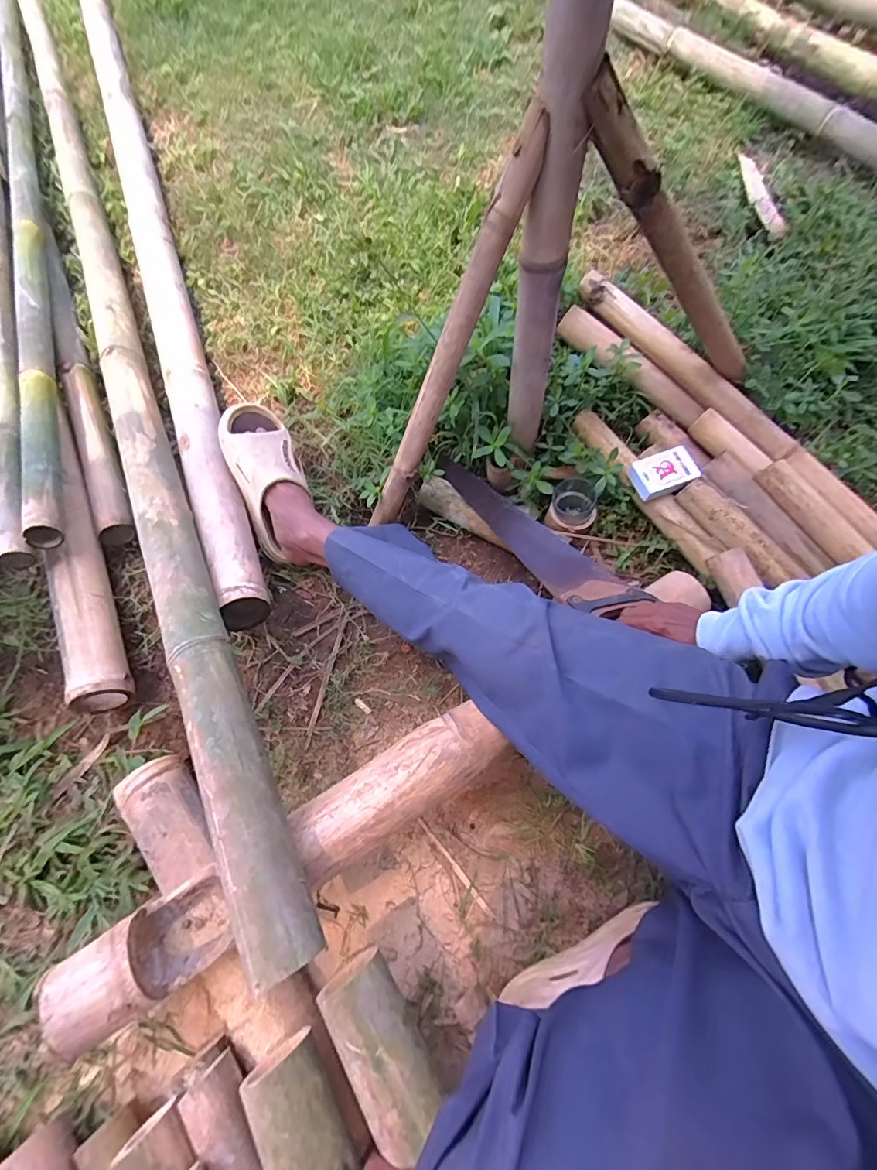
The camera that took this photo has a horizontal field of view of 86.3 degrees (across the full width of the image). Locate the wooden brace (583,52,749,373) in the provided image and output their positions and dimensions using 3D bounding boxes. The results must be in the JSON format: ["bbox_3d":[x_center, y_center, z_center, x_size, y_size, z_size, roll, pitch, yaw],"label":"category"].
[{"bbox_3d":[0.317,-0.403,0.602,0.042,0.520,0.044,-34,60,34],"label":"wooden brace"}]

